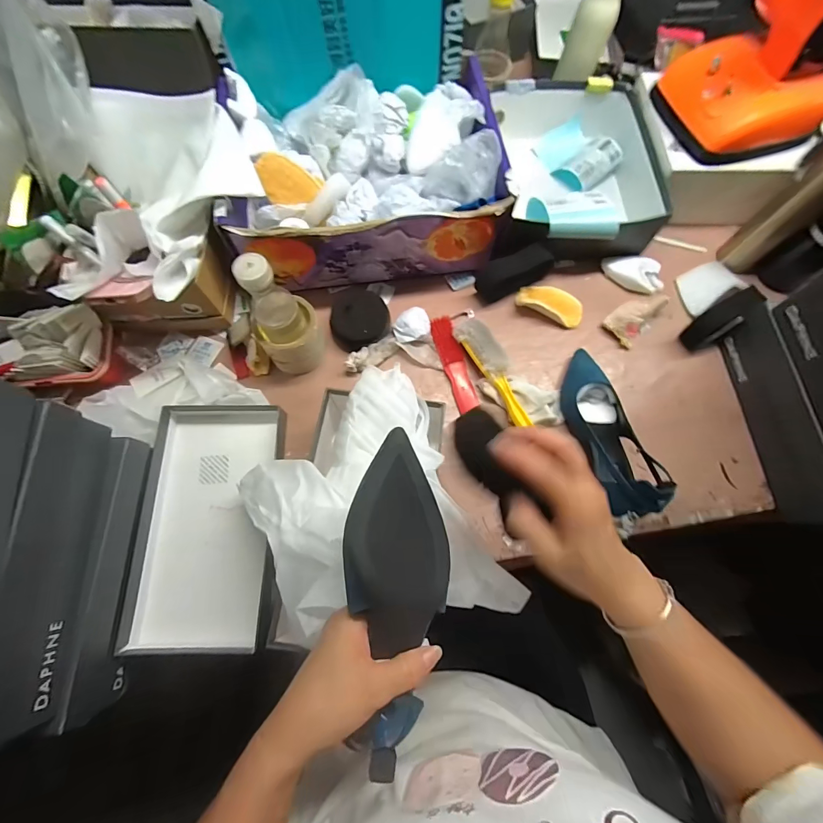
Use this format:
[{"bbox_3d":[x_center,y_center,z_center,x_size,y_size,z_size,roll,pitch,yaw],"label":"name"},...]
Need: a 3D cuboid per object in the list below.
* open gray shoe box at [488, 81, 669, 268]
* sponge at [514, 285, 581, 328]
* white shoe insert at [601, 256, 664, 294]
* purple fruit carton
[{"bbox_3d":[0.264,-0.417,0.661,0.263,0.113,0.339,-3,72,-2],"label":"open gray shoe box"},{"bbox_3d":[0.223,-0.170,0.607,0.108,0.029,0.044,18,73,4],"label":"sponge"},{"bbox_3d":[0.372,-0.230,0.635,0.099,0.021,0.060,11,72,2],"label":"white shoe insert"},{"bbox_3d":[-0.072,-0.363,0.596,0.390,0.140,0.288,-6,73,-3],"label":"purple fruit carton"}]

